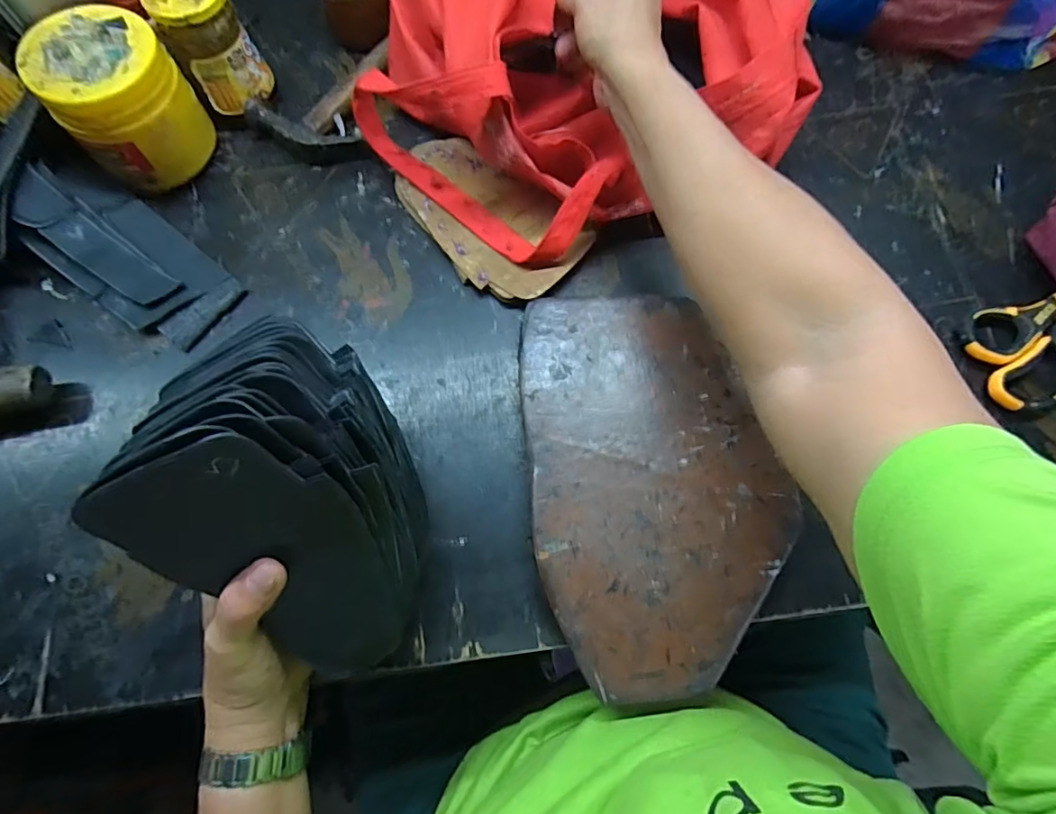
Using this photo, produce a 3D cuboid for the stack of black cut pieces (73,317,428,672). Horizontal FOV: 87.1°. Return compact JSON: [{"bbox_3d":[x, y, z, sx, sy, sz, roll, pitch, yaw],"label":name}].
[{"bbox_3d":[-0.120,0.047,0.297,0.120,0.170,0.105,-36,34,5],"label":"stack of black cut pieces"}]

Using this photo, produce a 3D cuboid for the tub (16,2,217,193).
[{"bbox_3d":[-0.307,-0.233,0.434,0.089,0.103,0.088,0,72,0],"label":"tub"}]

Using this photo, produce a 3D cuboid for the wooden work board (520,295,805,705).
[{"bbox_3d":[0.086,0.046,0.384,0.163,0.023,0.264,-7,72,-2],"label":"wooden work board"}]

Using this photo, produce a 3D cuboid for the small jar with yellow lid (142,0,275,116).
[{"bbox_3d":[-0.253,-0.291,0.455,0.058,0.107,0.053,0,72,0],"label":"small jar with yellow lid"}]

